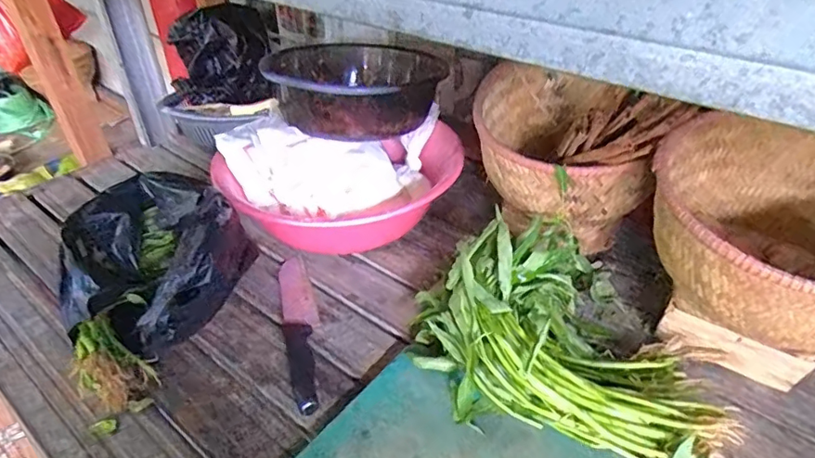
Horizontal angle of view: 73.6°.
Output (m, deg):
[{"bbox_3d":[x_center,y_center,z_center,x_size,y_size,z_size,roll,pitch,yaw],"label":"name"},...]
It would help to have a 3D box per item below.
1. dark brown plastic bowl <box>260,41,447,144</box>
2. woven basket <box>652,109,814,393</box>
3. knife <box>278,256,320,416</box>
[{"bbox_3d":[-0.084,-0.229,0.872,0.252,0.099,0.254,-1,35,1],"label":"dark brown plastic bowl"},{"bbox_3d":[0.382,0.035,0.569,0.263,0.209,0.252,-21,40,-26],"label":"woven basket"},{"bbox_3d":[-0.131,0.116,0.669,0.044,0.018,0.273,-10,36,-12],"label":"knife"}]

